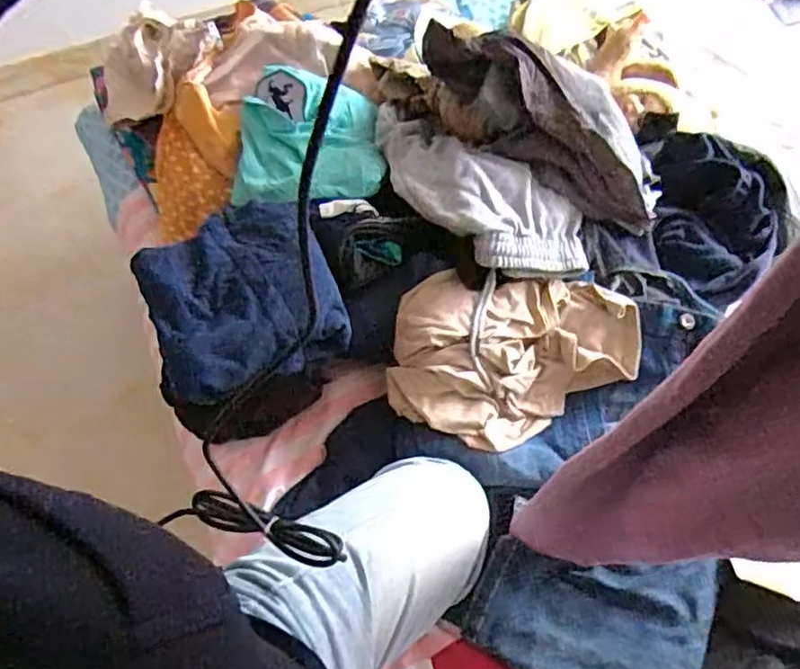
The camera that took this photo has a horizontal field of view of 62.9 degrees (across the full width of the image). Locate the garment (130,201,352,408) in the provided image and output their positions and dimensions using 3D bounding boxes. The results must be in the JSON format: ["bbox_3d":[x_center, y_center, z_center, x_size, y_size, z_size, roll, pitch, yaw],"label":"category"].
[{"bbox_3d":[-0.198,-0.058,0.784,0.218,0.063,0.235,-21,62,-12],"label":"garment"}]

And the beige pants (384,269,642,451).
[{"bbox_3d":[0.146,0.029,0.825,0.314,0.073,0.217,0,60,-1],"label":"beige pants"}]

